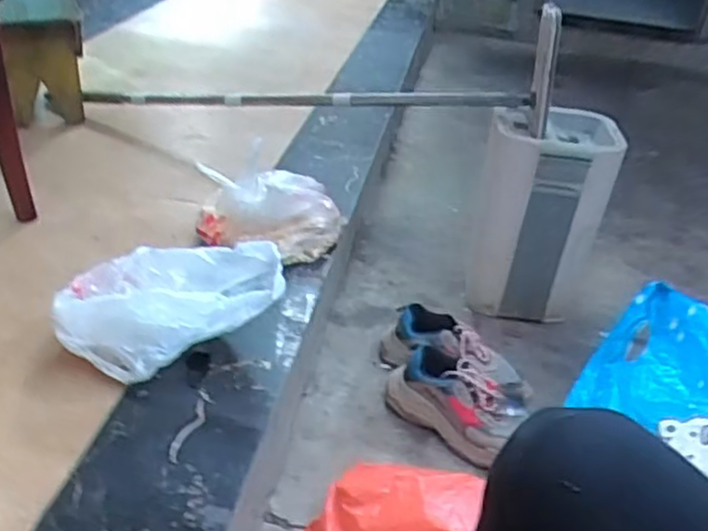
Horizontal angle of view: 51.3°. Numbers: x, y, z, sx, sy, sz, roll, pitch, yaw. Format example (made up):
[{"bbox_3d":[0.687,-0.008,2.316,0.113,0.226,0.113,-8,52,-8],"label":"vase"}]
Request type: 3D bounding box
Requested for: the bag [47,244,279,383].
[{"bbox_3d":[-0.256,0.053,1.034,0.303,0.115,0.165,-6,34,-19],"label":"bag"}]

